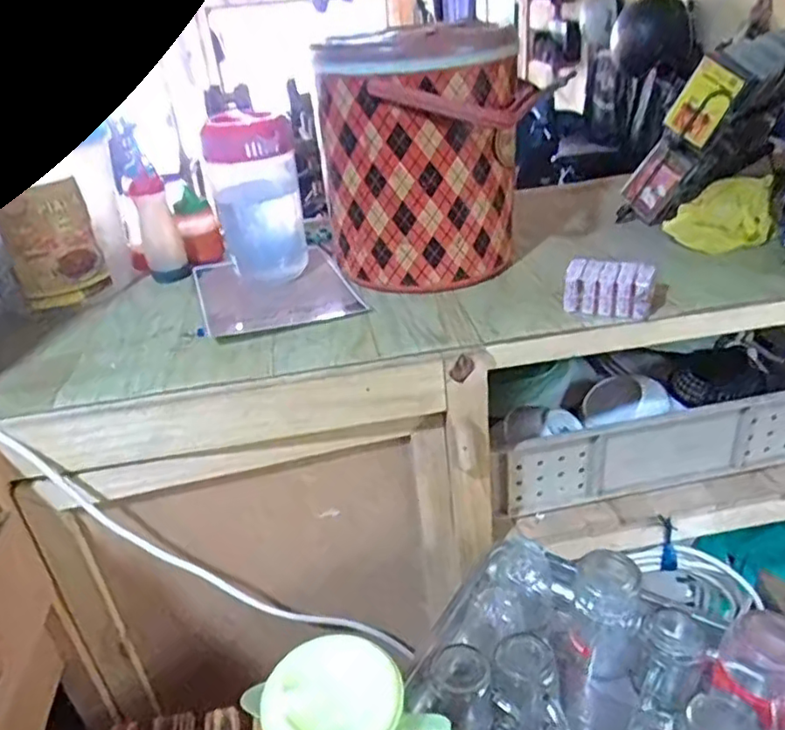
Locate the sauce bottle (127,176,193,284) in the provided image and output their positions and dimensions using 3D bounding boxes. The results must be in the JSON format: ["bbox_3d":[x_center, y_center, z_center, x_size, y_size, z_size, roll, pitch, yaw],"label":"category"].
[{"bbox_3d":[-0.372,-0.216,1.032,0.053,0.149,0.066,-30,39,-33],"label":"sauce bottle"}]

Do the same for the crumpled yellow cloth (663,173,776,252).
[{"bbox_3d":[0.490,-0.230,0.984,0.138,0.096,0.086,11,35,25],"label":"crumpled yellow cloth"}]

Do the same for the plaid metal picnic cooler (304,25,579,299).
[{"bbox_3d":[0.043,-0.264,0.884,0.201,0.316,0.197,-23,36,-25],"label":"plaid metal picnic cooler"}]

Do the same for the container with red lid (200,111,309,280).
[{"bbox_3d":[-0.203,-0.252,0.988,0.116,0.230,0.135,-12,32,-11],"label":"container with red lid"}]

